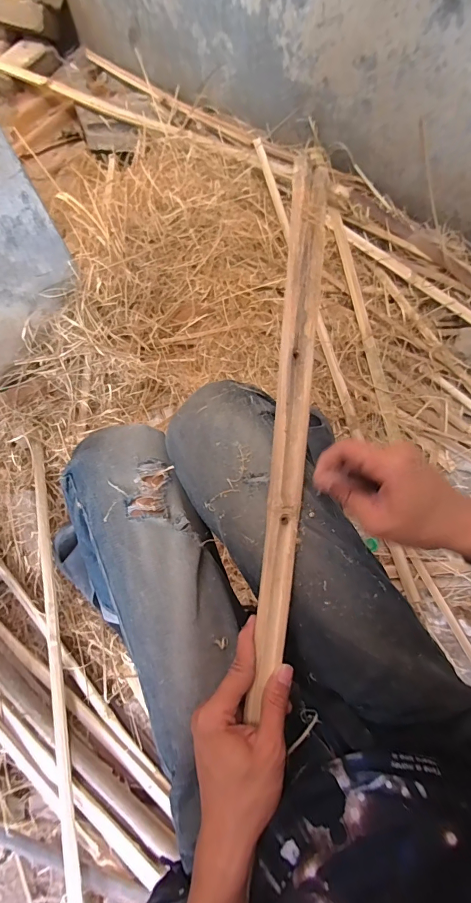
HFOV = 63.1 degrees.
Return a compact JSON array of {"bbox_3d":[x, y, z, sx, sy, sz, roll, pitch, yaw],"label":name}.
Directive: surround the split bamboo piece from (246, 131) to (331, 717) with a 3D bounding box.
[{"bbox_3d":[0.051,-0.026,0.350,0.030,0.014,0.493,5,89,1],"label":"split bamboo piece"}]

